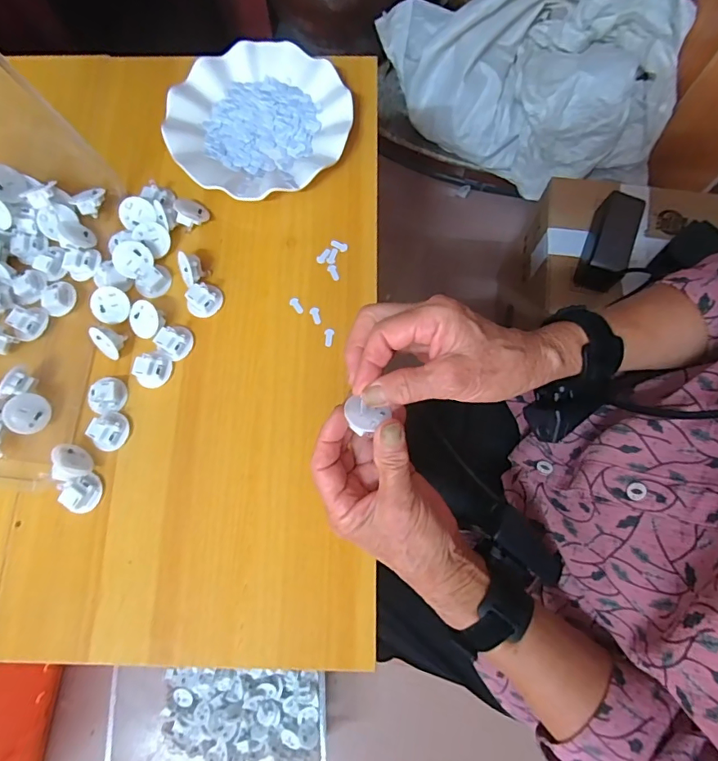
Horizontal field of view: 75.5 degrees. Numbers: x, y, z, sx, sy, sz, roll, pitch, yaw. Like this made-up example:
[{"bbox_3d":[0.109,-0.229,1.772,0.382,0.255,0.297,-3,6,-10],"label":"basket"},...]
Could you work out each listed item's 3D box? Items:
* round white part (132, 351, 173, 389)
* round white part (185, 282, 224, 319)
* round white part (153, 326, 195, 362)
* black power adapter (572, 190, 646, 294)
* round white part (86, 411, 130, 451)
[{"bbox_3d":[-0.180,-0.010,0.404,0.026,0.016,0.031,23,76,7],"label":"round white part"},{"bbox_3d":[-0.141,-0.074,0.422,0.027,0.014,0.033,43,79,12],"label":"round white part"},{"bbox_3d":[-0.163,-0.035,0.410,0.025,0.017,0.030,39,78,11],"label":"round white part"},{"bbox_3d":[0.352,-0.196,0.649,0.053,0.062,0.138,22,76,7],"label":"black power adapter"},{"bbox_3d":[-0.212,0.042,0.391,0.027,0.016,0.033,11,74,4],"label":"round white part"}]

